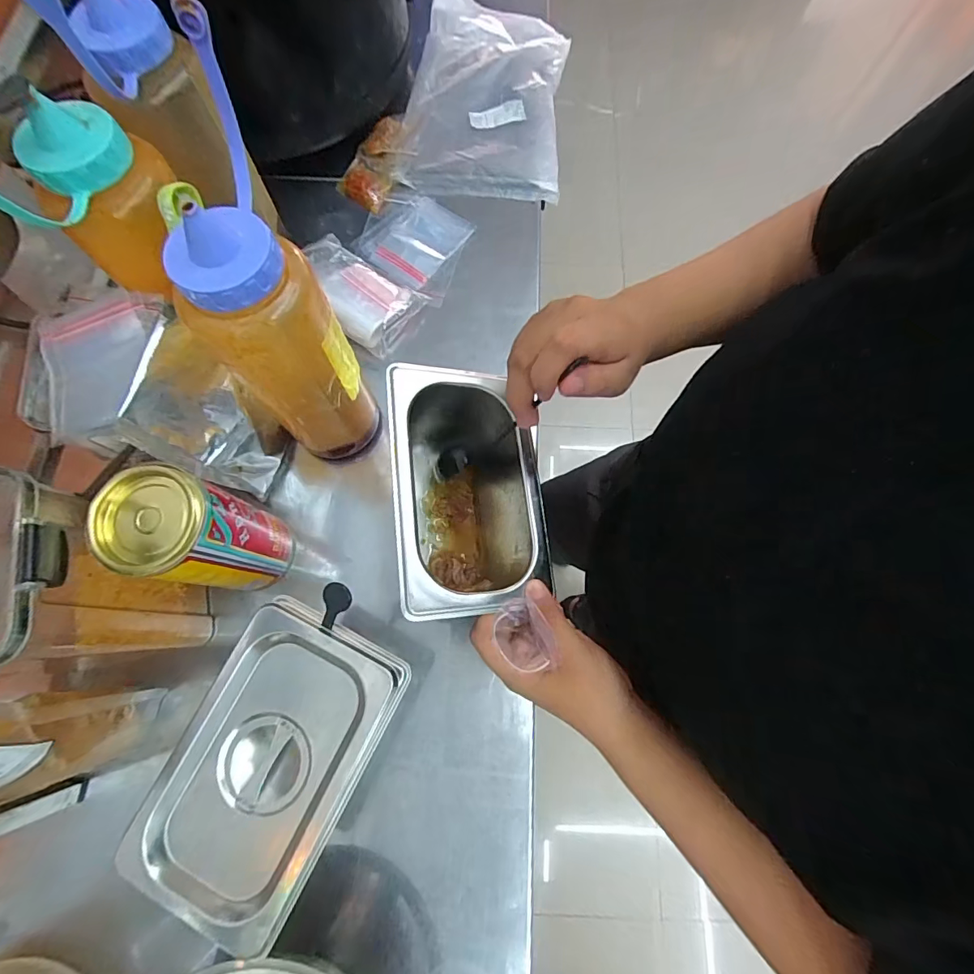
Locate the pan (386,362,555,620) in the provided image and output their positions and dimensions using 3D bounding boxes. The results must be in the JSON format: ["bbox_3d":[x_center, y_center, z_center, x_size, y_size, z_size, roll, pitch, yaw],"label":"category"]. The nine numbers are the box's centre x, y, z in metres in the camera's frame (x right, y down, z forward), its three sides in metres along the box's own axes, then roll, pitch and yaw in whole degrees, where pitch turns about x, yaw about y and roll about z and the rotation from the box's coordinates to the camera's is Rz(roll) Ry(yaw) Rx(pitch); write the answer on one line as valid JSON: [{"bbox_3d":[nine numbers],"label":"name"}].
[{"bbox_3d":[-0.024,0.008,0.372,0.115,0.100,0.179,-1,74,-22],"label":"pan"}]

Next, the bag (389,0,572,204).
[{"bbox_3d":[0.000,-0.492,0.573,0.185,0.033,0.309,6,73,1],"label":"bag"}]

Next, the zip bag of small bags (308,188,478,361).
[{"bbox_3d":[-0.105,-0.245,0.500,0.138,0.028,0.192,34,75,9],"label":"zip bag of small bags"}]

